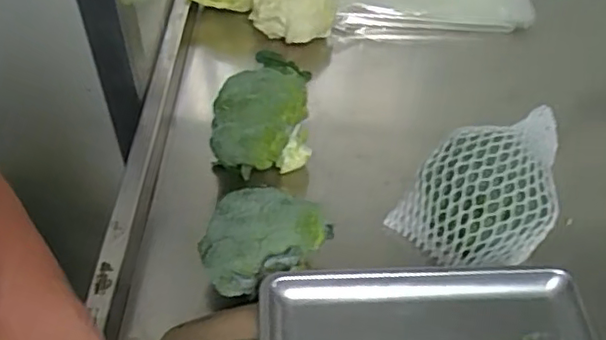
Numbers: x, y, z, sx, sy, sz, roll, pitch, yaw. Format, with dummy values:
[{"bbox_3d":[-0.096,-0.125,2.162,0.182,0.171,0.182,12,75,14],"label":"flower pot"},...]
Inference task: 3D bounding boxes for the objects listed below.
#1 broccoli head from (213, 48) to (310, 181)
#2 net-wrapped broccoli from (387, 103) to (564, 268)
[{"bbox_3d":[-0.043,-0.050,0.652,0.097,0.105,0.134,5,49,3],"label":"broccoli head"},{"bbox_3d":[0.191,0.018,0.609,0.202,0.096,0.129,-34,58,-27],"label":"net-wrapped broccoli"}]

